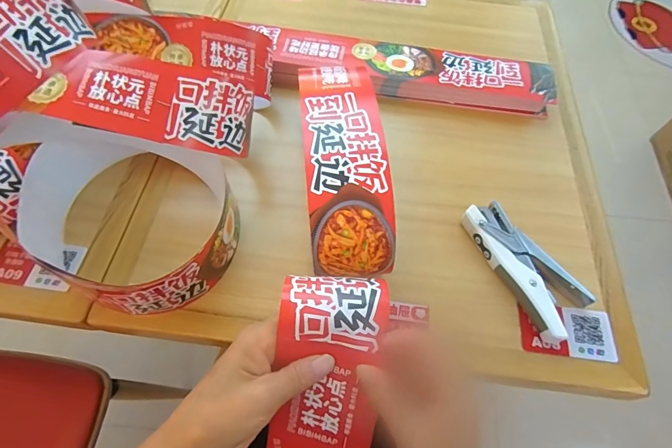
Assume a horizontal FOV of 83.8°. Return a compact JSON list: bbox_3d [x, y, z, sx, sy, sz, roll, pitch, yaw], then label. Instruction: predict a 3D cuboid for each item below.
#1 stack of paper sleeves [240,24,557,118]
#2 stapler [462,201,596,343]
[{"bbox_3d":[0.097,-0.237,0.581,0.457,0.041,0.100,5,62,1],"label":"stack of paper sleeves"},{"bbox_3d":[0.210,0.049,0.437,0.076,0.028,0.161,-34,68,-18],"label":"stapler"}]

